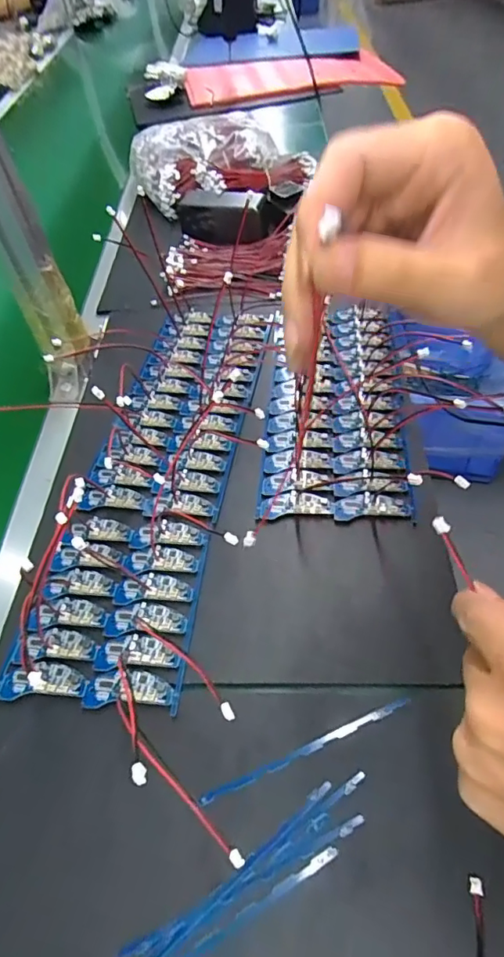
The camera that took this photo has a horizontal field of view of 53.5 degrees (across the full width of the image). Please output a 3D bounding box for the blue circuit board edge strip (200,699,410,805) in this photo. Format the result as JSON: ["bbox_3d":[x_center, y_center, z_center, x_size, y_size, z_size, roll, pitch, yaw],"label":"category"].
[{"bbox_3d":[0.038,0.181,0.334,0.150,0.007,0.007,-21,53,-10],"label":"blue circuit board edge strip"}]

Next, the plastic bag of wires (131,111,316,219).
[{"bbox_3d":[-0.064,-0.516,0.828,0.321,0.090,0.196,13,54,12],"label":"plastic bag of wires"}]

